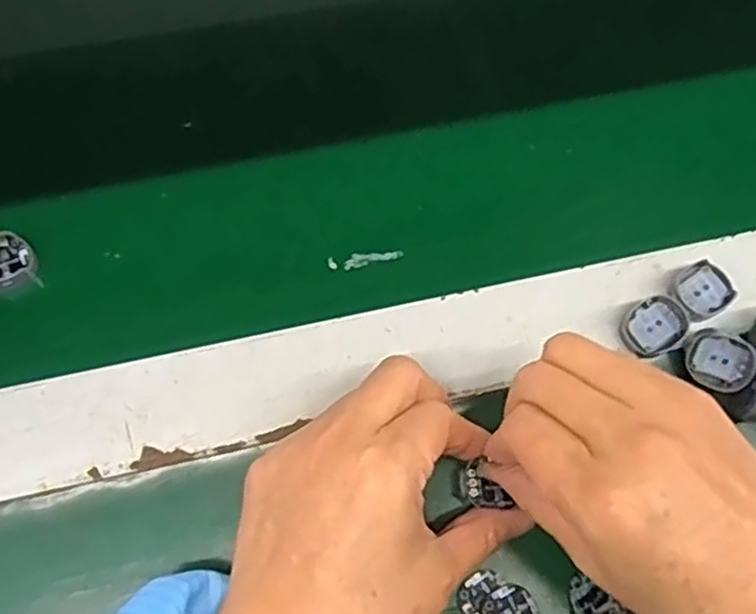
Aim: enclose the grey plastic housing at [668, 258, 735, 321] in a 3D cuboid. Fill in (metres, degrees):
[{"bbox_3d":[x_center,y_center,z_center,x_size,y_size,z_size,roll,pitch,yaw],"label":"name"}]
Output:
[{"bbox_3d":[0.151,-0.007,0.339,0.029,0.010,0.026,-38,78,-13],"label":"grey plastic housing"}]

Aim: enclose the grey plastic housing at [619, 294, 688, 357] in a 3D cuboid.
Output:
[{"bbox_3d":[0.127,0.009,0.334,0.028,0.010,0.025,-26,76,-11],"label":"grey plastic housing"}]

